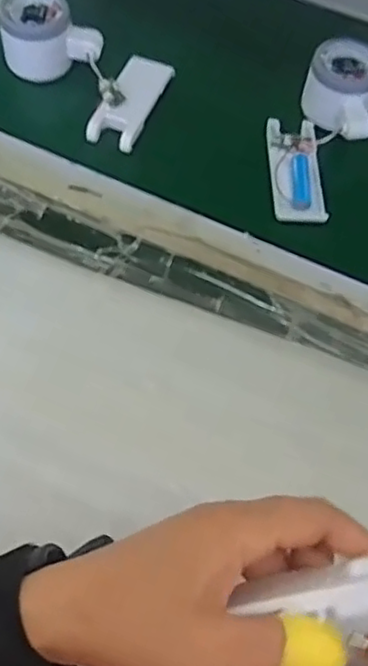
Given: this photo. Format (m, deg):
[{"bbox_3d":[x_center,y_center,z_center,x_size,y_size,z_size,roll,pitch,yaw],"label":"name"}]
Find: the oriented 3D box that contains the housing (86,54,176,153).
[{"bbox_3d":[-0.044,-0.195,0.554,0.040,0.013,0.097,22,62,7],"label":"housing"}]

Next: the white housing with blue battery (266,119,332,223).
[{"bbox_3d":[0.091,-0.134,0.536,0.041,0.010,0.101,2,62,-3],"label":"white housing with blue battery"}]

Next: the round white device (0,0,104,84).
[{"bbox_3d":[-0.112,-0.255,0.563,0.080,0.049,0.052,-2,62,-5],"label":"round white device"}]

